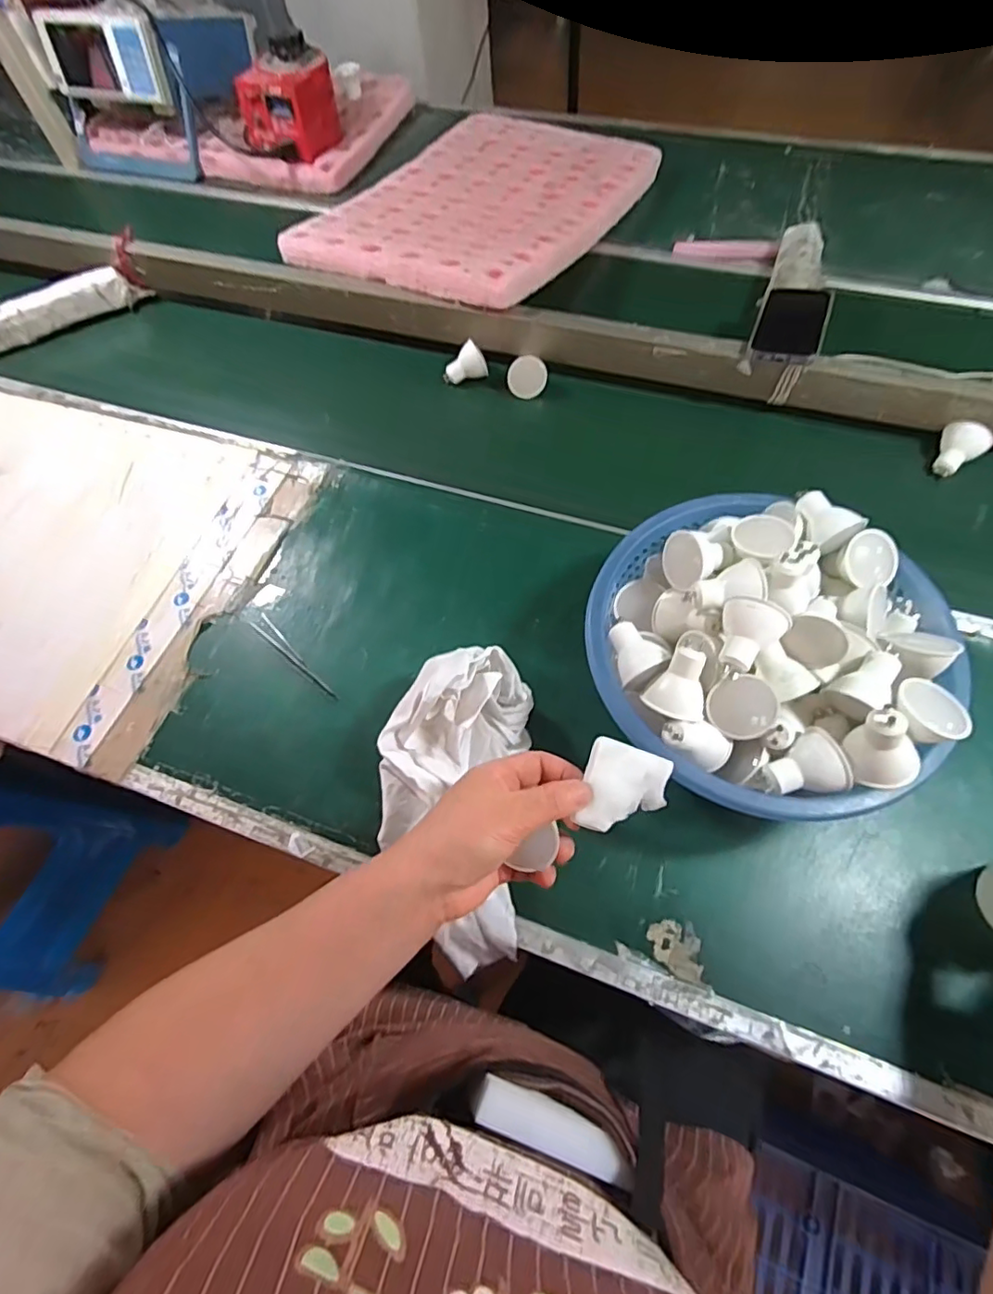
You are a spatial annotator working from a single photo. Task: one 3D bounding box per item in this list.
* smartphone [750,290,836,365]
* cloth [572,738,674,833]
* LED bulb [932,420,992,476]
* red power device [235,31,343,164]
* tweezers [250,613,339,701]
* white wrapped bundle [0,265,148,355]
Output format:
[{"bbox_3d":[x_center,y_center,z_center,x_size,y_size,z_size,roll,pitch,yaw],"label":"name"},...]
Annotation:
[{"bbox_3d":[0.338,-0.372,0.657,0.071,0.014,0.140,20,65,13],"label":"smartphone"},{"bbox_3d":[0.081,0.091,0.367,0.051,0.007,0.056,20,85,-4],"label":"cloth"},{"bbox_3d":[0.502,-0.215,0.628,0.048,0.042,0.045,-41,67,-17],"label":"LED bulb"},{"bbox_3d":[-0.352,-0.920,0.974,0.116,0.124,0.138,31,68,18],"label":"red power device"},{"bbox_3d":[-0.204,0.011,0.574,0.017,0.004,0.129,-40,67,-17],"label":"tweezers"},{"bbox_3d":[-0.678,-0.483,0.840,0.314,0.037,0.065,-22,63,-8],"label":"white wrapped bundle"}]

